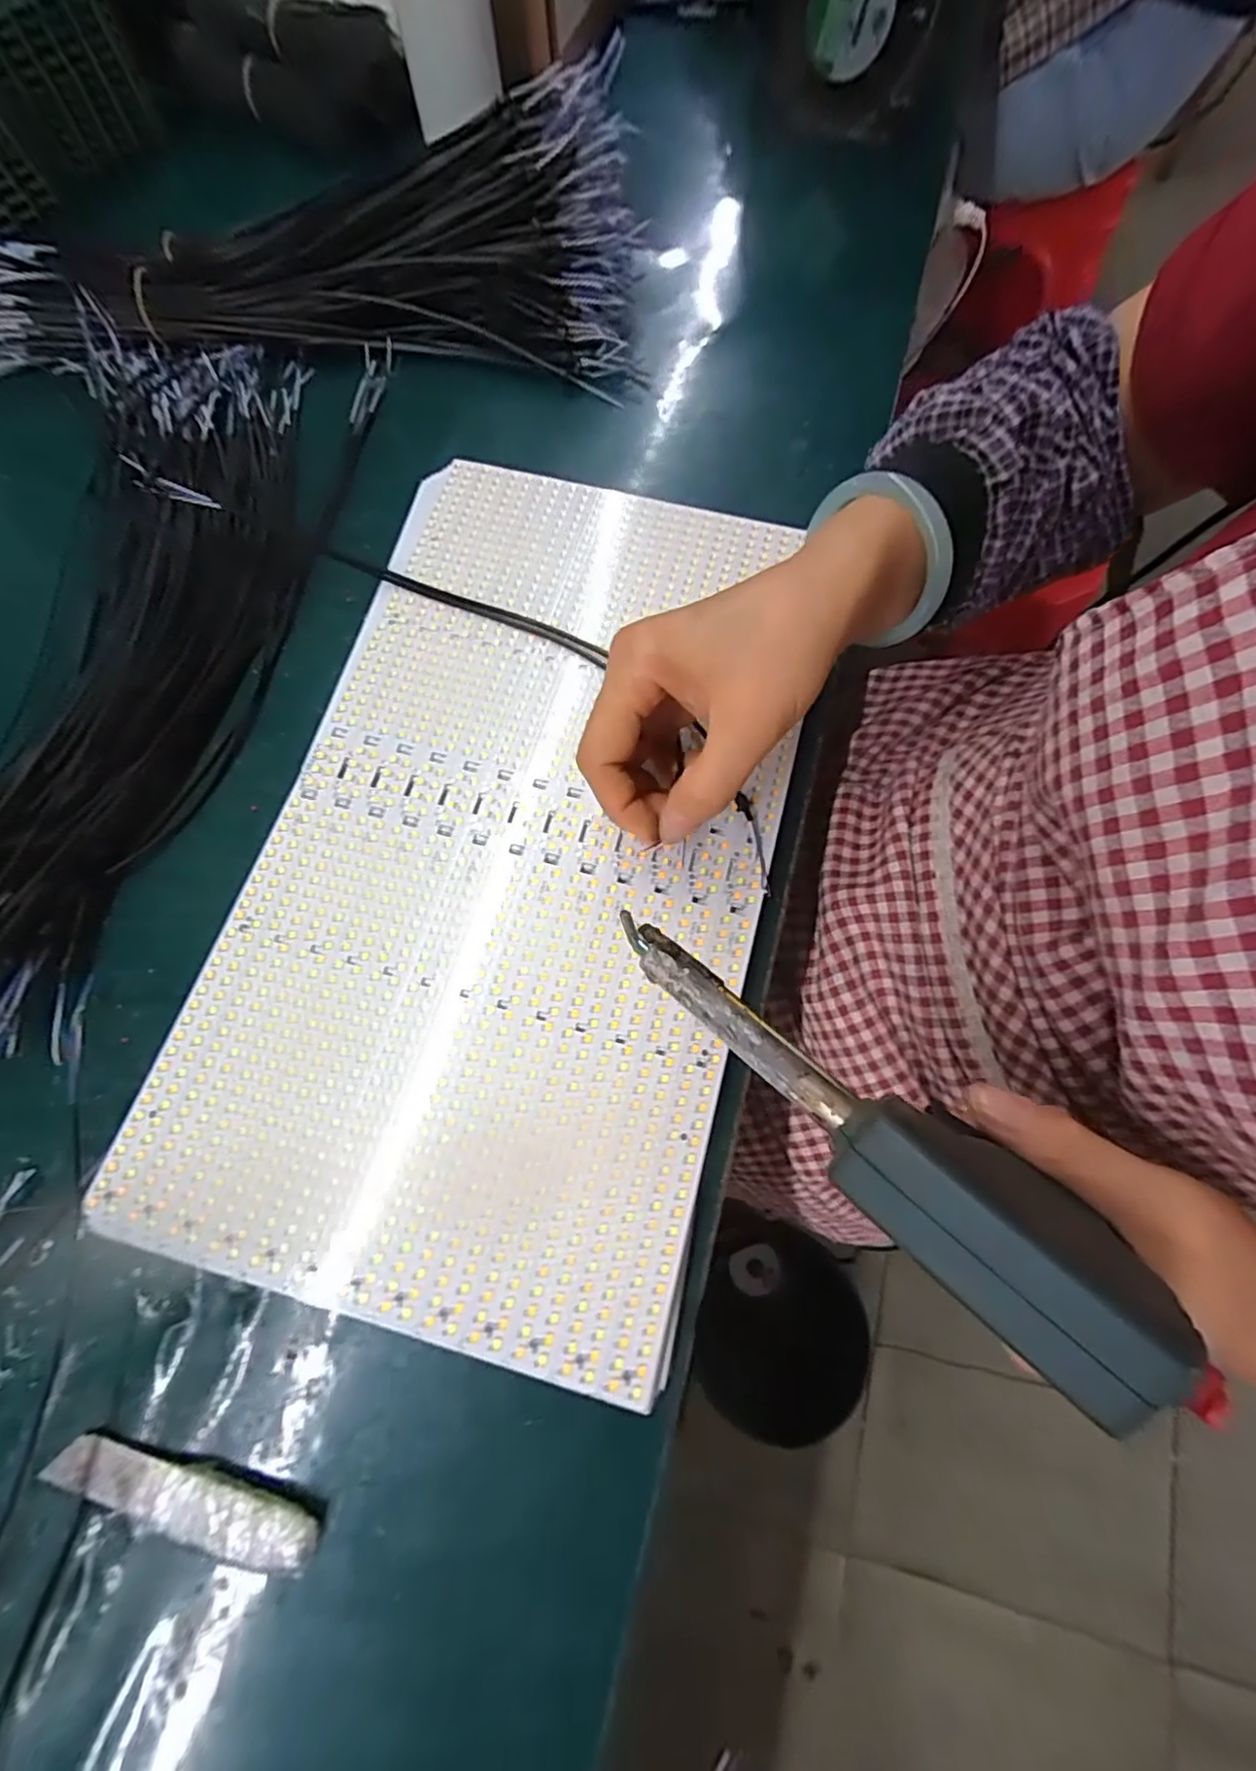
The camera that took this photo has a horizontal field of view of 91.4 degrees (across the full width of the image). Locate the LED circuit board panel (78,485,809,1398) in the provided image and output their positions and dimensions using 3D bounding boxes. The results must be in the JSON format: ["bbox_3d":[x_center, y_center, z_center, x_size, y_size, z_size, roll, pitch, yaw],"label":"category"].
[{"bbox_3d":[-0.057,-0.032,0.295,0.241,0.012,0.417,10,74,5],"label":"LED circuit board panel"}]

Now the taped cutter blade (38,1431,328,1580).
[{"bbox_3d":[-0.166,0.228,0.227,0.106,0.006,0.021,11,74,5],"label":"taped cutter blade"}]

